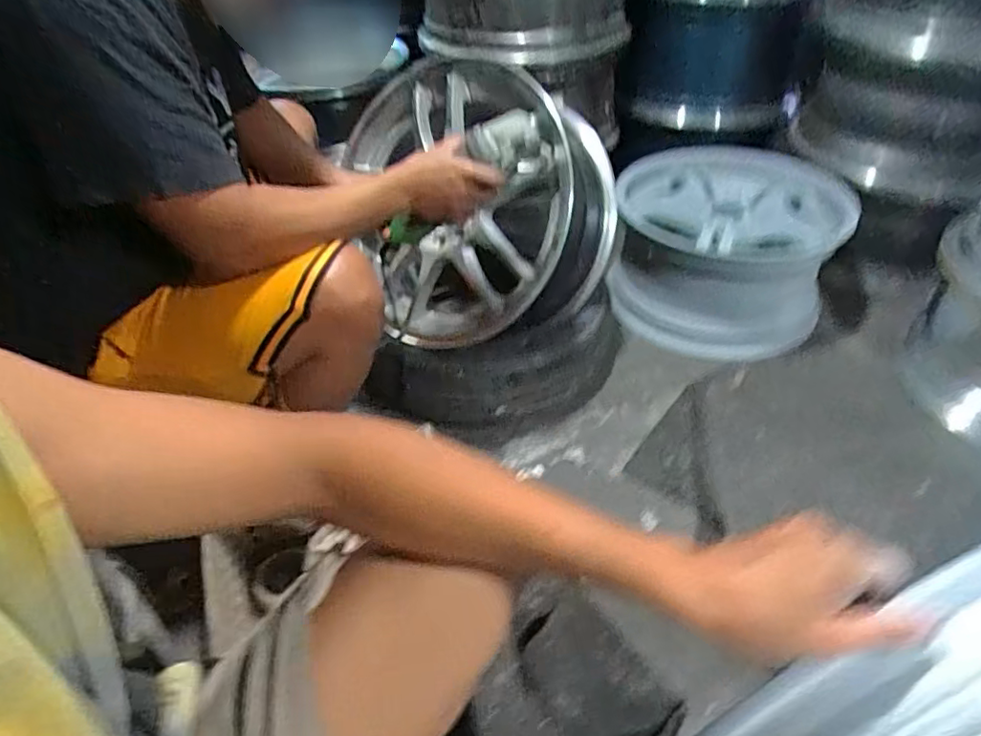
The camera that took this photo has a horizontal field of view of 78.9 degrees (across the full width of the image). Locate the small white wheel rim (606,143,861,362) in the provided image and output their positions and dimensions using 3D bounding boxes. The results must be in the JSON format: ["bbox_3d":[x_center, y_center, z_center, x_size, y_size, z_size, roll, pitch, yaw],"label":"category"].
[{"bbox_3d":[0.490,-0.273,1.285,0.450,0.203,0.491,19,46,23],"label":"small white wheel rim"}]

